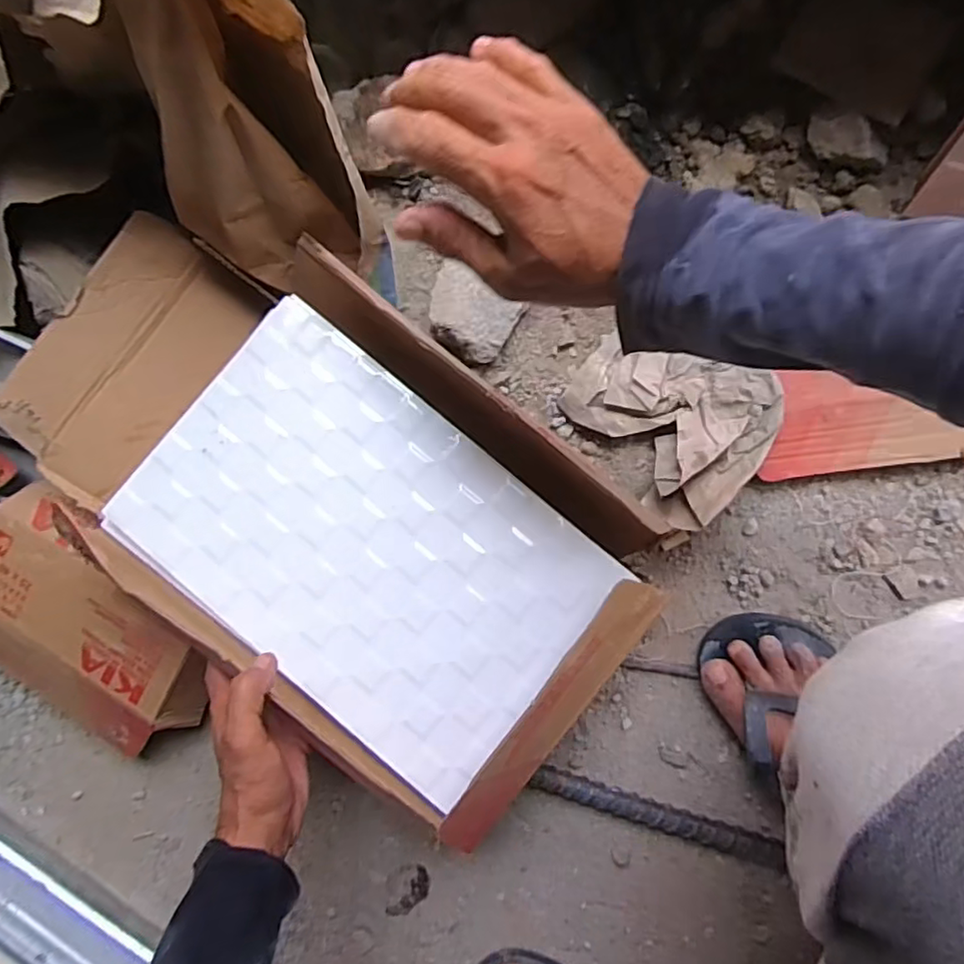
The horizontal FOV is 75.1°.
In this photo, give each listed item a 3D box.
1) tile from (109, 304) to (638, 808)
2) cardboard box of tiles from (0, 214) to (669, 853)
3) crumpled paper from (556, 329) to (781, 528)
[{"bbox_3d":[-0.107,0.052,0.533,0.376,0.012,0.246,40,90,6],"label":"tile"},{"bbox_3d":[-0.151,0.009,0.549,0.557,0.105,0.285,35,87,9],"label":"cardboard box of tiles"},{"bbox_3d":[0.164,-0.062,0.545,0.137,0.064,0.169,-44,84,5],"label":"crumpled paper"}]

